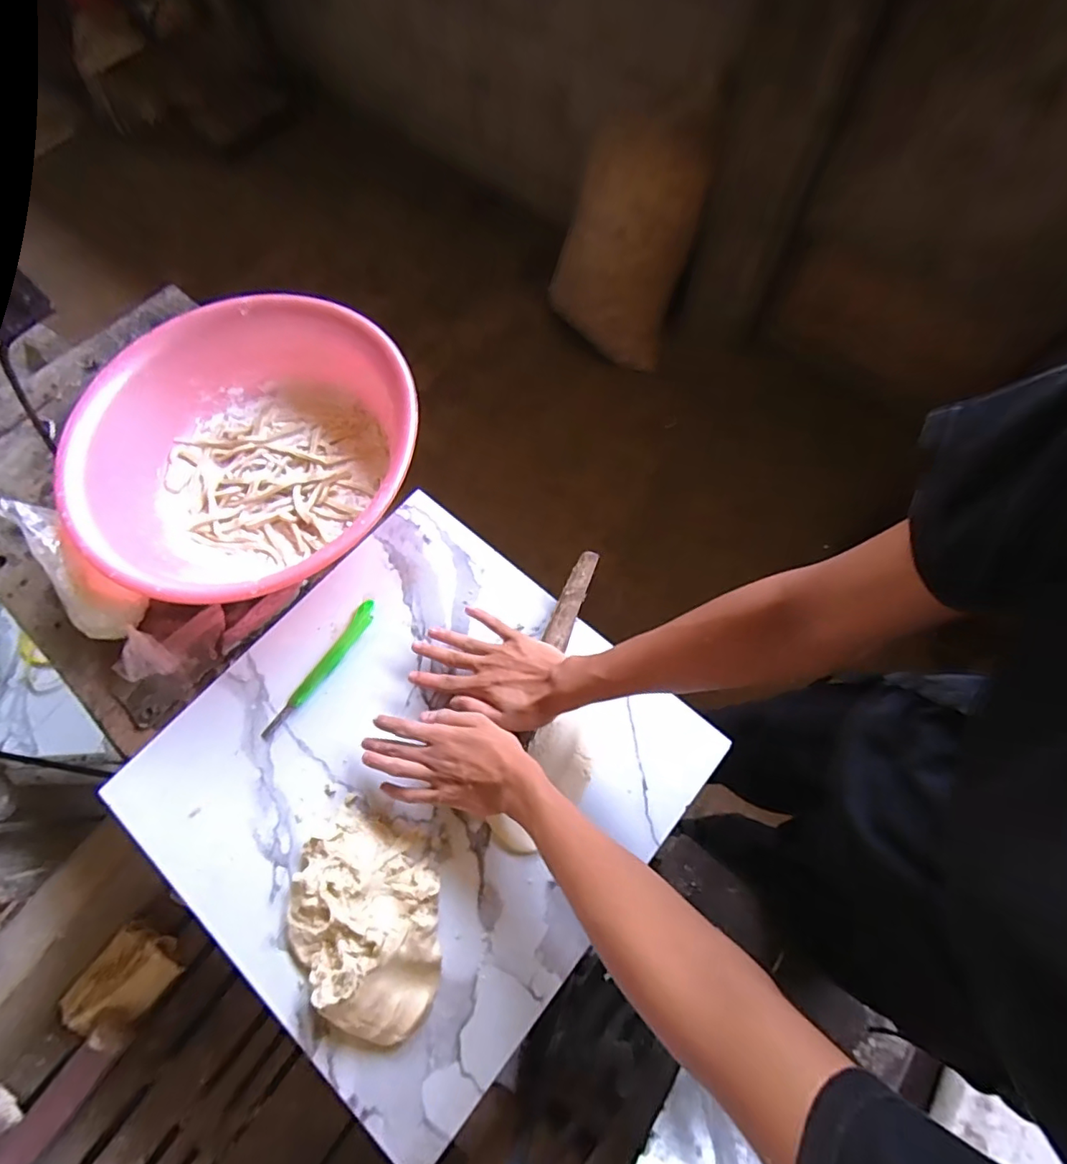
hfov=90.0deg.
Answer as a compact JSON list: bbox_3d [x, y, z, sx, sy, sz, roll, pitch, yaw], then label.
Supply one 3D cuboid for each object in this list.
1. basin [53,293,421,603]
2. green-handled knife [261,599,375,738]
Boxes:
[{"bbox_3d":[-0.344,-0.159,0.683,0.408,0.117,0.404,-1,67,3],"label":"basin"},{"bbox_3d":[-0.247,0.102,0.626,0.026,0.010,0.186,29,72,14],"label":"green-handled knife"}]

